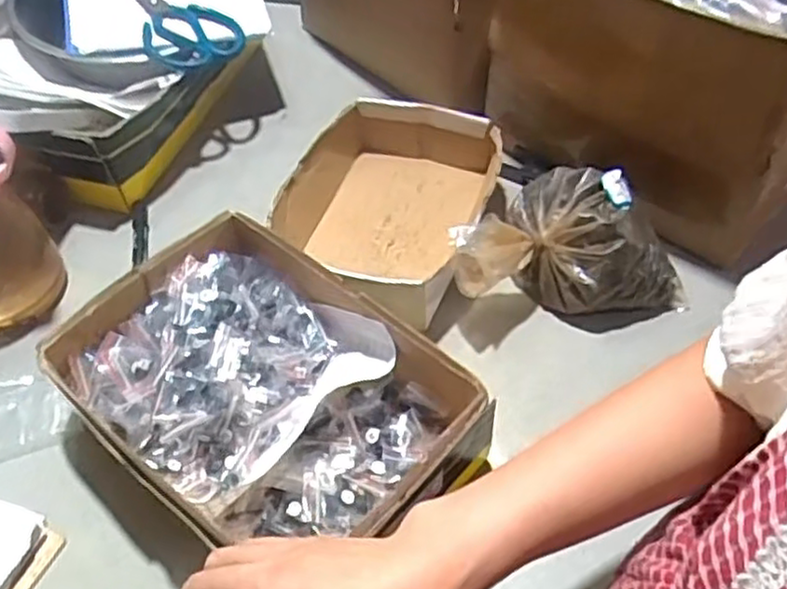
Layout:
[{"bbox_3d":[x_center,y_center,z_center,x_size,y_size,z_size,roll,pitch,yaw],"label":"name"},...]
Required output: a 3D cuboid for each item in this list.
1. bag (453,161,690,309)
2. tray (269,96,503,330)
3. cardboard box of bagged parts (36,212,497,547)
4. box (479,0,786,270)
[{"bbox_3d":[0.156,-0.055,0.674,0.208,0.094,0.142,-5,51,0],"label":"bag"},{"bbox_3d":[-0.006,-0.089,0.730,0.196,0.075,0.254,13,53,14],"label":"tray"},{"bbox_3d":[-0.104,0.086,0.569,0.303,0.091,0.213,34,61,27],"label":"cardboard box of bagged parts"},{"bbox_3d":[0.287,-0.248,0.732,0.323,0.260,0.302,32,60,25],"label":"box"}]

